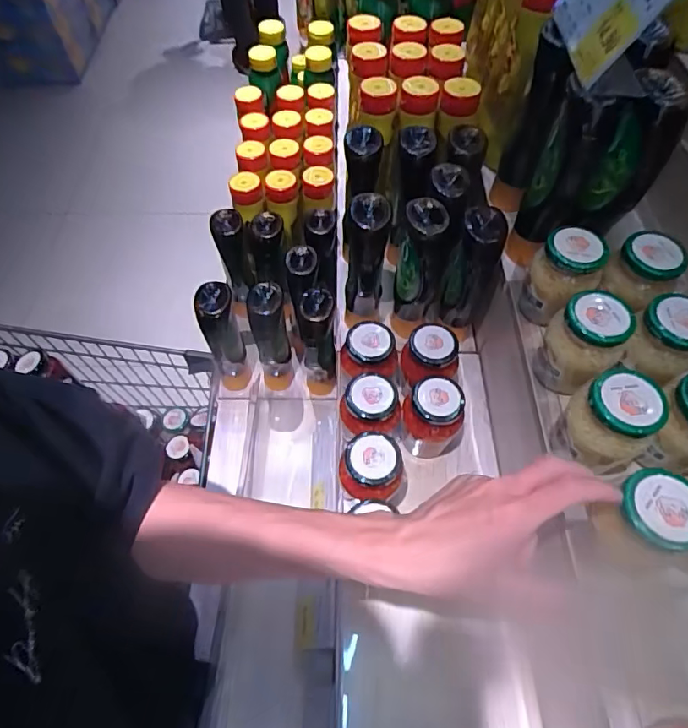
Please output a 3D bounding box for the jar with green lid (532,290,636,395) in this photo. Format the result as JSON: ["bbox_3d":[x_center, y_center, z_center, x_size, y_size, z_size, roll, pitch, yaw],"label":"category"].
[{"bbox_3d":[0.228,-0.017,0.486,0.064,0.102,0.059,0,57,0],"label":"jar with green lid"}]

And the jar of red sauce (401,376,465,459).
[{"bbox_3d":[0.106,0.068,0.603,0.067,0.103,0.059,-29,62,-18],"label":"jar of red sauce"}]

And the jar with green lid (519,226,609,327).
[{"bbox_3d":[0.226,-0.086,0.526,0.062,0.103,0.053,30,62,18],"label":"jar with green lid"}]

